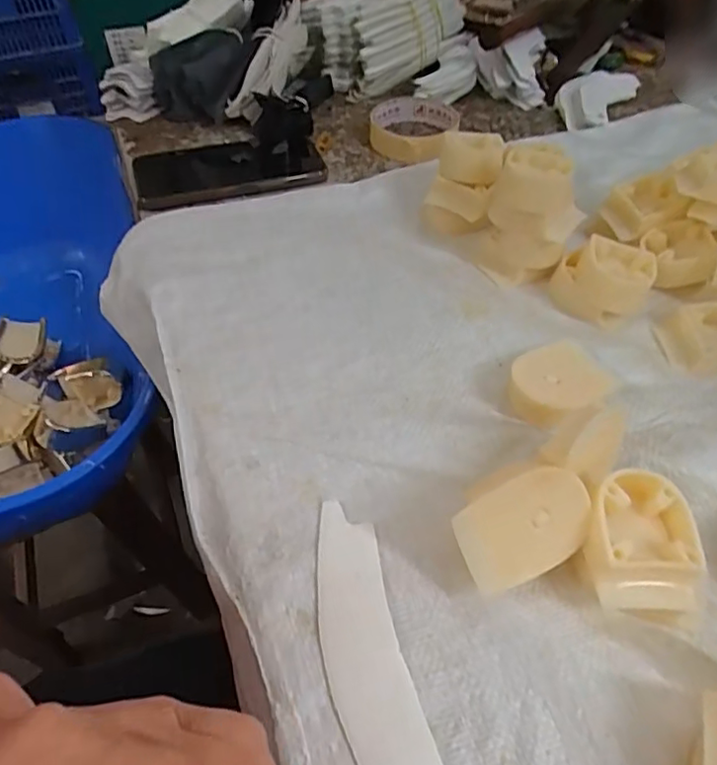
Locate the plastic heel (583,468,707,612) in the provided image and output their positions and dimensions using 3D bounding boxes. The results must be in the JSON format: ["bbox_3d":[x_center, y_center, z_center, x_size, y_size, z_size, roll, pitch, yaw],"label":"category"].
[{"bbox_3d":[0.131,0.078,0.279,0.049,0.042,0.056,6,50,5],"label":"plastic heel"}]

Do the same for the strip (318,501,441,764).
[{"bbox_3d":[0.004,0.126,0.266,0.037,0.004,0.152,-11,51,-9],"label":"strip"}]

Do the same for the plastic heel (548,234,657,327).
[{"bbox_3d":[0.170,-0.073,0.410,0.061,0.033,0.054,20,53,16],"label":"plastic heel"}]

